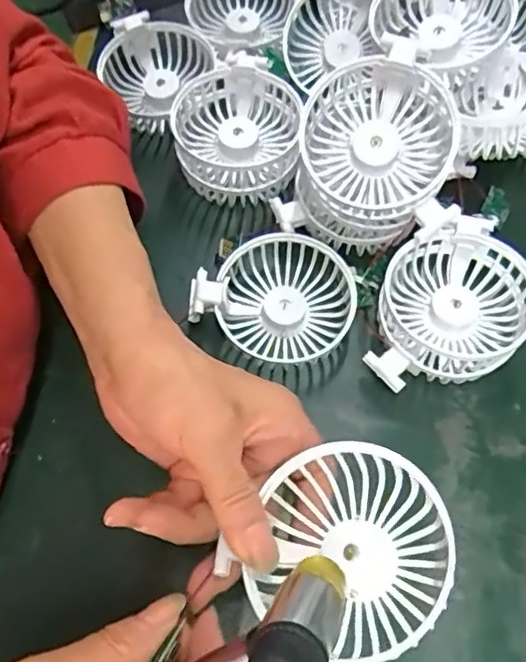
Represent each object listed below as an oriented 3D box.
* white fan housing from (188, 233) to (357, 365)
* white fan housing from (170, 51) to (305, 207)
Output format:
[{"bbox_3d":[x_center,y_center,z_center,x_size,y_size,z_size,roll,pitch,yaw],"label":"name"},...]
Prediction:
[{"bbox_3d":[0.009,-0.023,0.392,0.097,0.032,0.076,21,70,8],"label":"white fan housing"},{"bbox_3d":[-0.019,-0.143,0.424,0.091,0.042,0.103,-3,69,-1],"label":"white fan housing"}]

